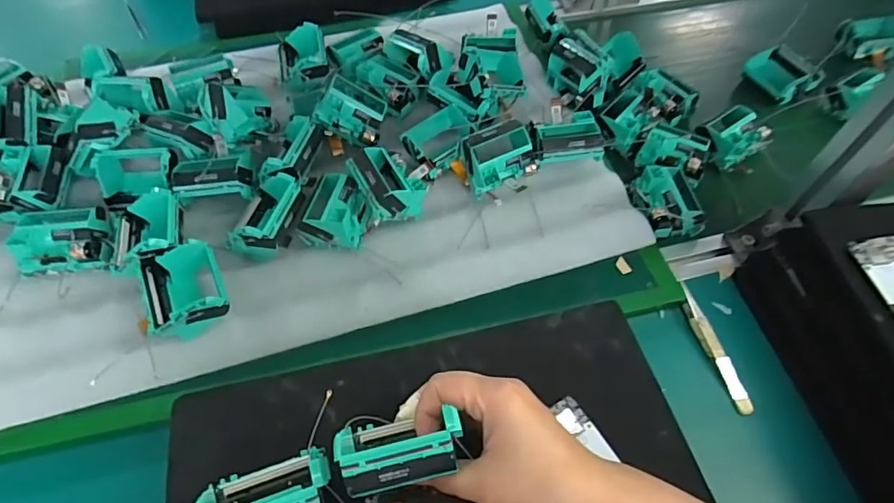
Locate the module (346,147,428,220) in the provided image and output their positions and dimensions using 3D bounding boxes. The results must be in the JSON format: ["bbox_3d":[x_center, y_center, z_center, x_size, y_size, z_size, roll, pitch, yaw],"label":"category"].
[{"bbox_3d":[-0.056,-0.065,0.483,0.057,0.048,0.066,-24,60,-16],"label":"module"}]

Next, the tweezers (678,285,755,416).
[{"bbox_3d":[0.233,0.083,0.441,0.013,0.017,0.117,-13,58,-9],"label":"tweezers"}]

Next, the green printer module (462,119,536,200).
[{"bbox_3d":[0.050,-0.090,0.501,0.069,0.055,0.052,-23,60,-16],"label":"green printer module"}]

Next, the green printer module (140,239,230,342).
[{"bbox_3d":[-0.221,0.034,0.426,0.062,0.038,0.073,-21,59,-14],"label":"green printer module"}]

